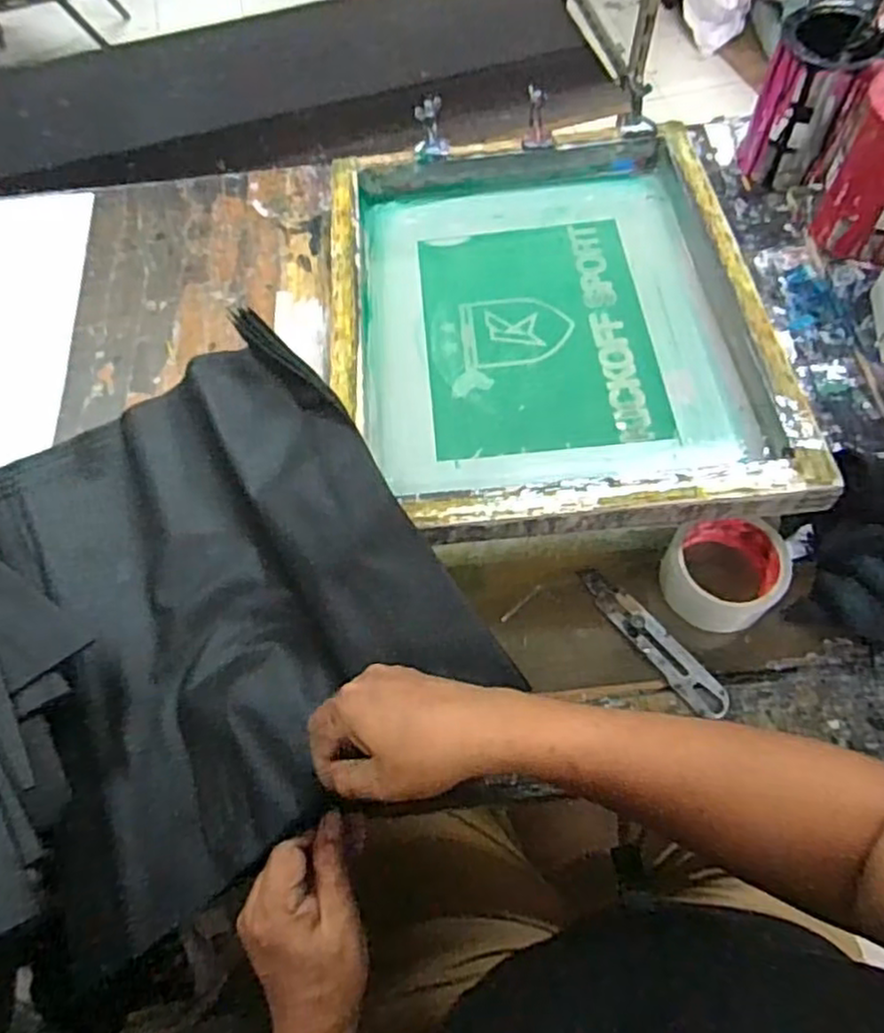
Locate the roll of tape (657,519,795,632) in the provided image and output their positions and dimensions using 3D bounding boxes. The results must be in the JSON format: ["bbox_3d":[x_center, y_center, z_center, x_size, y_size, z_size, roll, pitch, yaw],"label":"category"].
[{"bbox_3d":[0.229,0.047,0.585,0.095,0.059,0.084,24,67,15],"label":"roll of tape"}]

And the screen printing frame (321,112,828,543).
[{"bbox_3d":[0.096,-0.199,0.695,0.400,0.061,0.495,-6,58,2],"label":"screen printing frame"}]

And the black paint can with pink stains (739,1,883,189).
[{"bbox_3d":[0.387,-0.444,0.754,0.094,0.151,0.108,24,67,15],"label":"black paint can with pink stains"}]

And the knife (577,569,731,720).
[{"bbox_3d":[0.172,0.101,0.586,0.028,0.013,0.155,-37,67,-14],"label":"knife"}]

